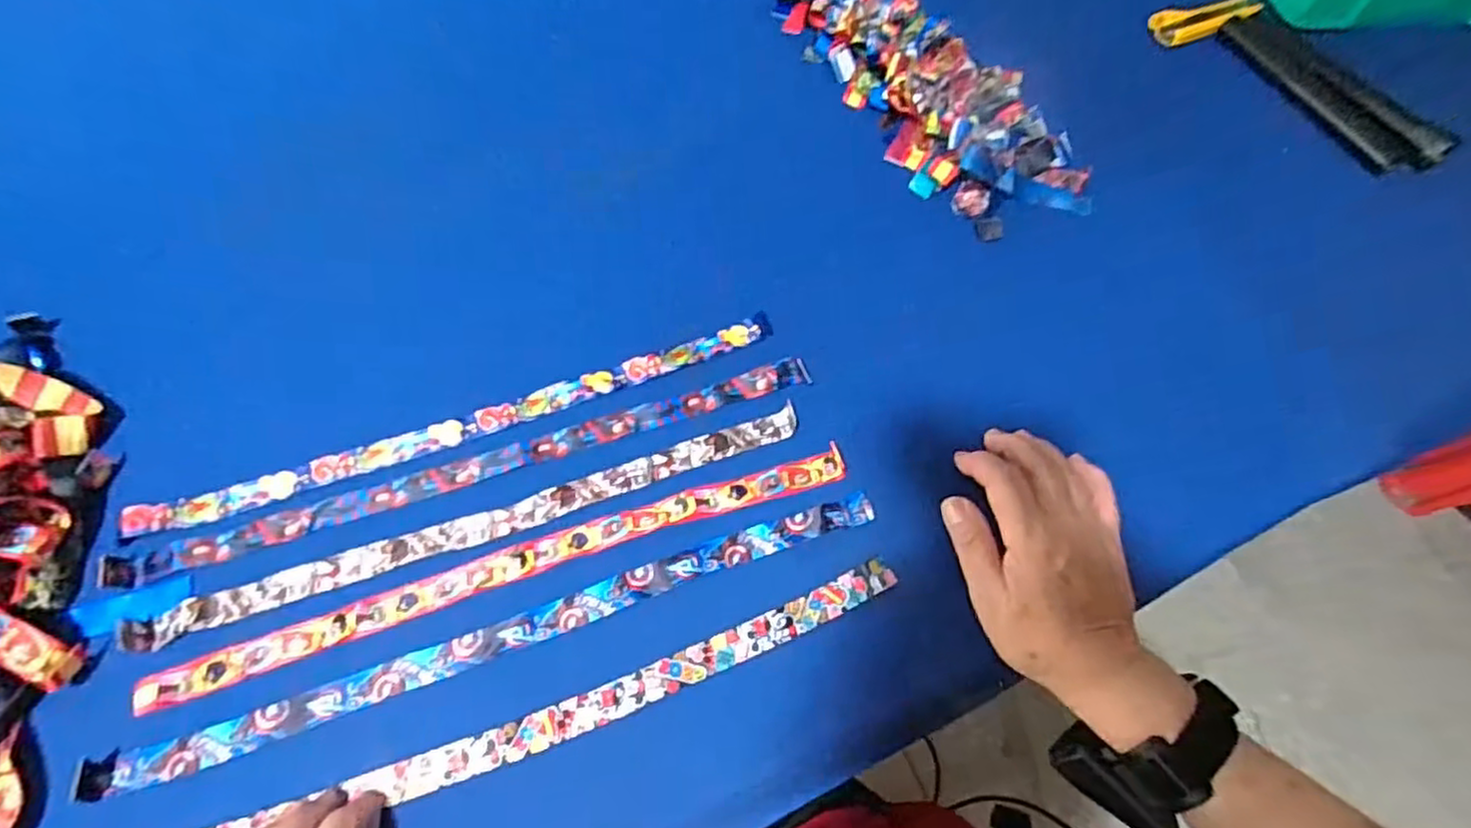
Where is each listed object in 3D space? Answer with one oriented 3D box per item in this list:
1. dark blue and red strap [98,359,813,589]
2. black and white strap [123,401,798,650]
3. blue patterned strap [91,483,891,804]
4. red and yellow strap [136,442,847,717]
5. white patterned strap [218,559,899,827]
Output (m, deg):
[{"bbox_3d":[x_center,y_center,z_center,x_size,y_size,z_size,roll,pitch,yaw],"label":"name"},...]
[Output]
[{"bbox_3d":[-0.164,0.031,0.463,0.452,0.008,0.025,-17,61,-11],"label":"dark blue and red strap"},{"bbox_3d":[-0.154,0.066,0.444,0.413,0.006,0.025,-17,64,-12],"label":"black and white strap"},{"bbox_3d":[-0.127,0.128,0.409,0.448,0.010,0.023,-18,60,-11],"label":"blue patterned strap"},{"bbox_3d":[-0.131,0.091,0.430,0.425,0.004,0.027,-17,64,-12],"label":"red and yellow strap"},{"bbox_3d":[-0.112,0.175,0.387,0.447,0.009,0.026,-18,64,-11],"label":"white patterned strap"}]

